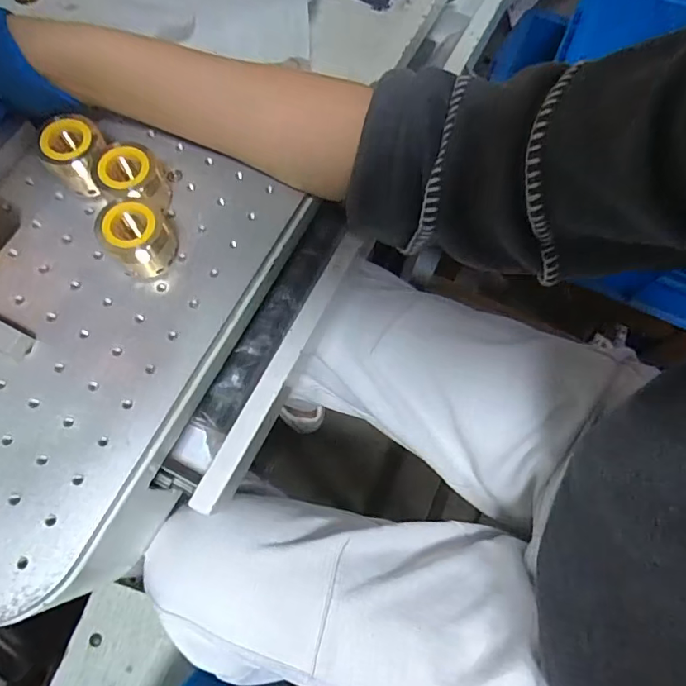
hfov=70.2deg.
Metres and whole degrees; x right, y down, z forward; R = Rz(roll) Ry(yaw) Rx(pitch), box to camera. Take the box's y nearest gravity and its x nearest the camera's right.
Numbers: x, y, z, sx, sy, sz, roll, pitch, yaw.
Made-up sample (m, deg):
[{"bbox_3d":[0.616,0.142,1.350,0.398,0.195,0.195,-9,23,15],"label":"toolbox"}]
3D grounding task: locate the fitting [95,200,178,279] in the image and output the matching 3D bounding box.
[{"bbox_3d":[-0.130,-0.066,0.311,0.035,0.041,0.034,0,71,-1],"label":"fitting"}]

